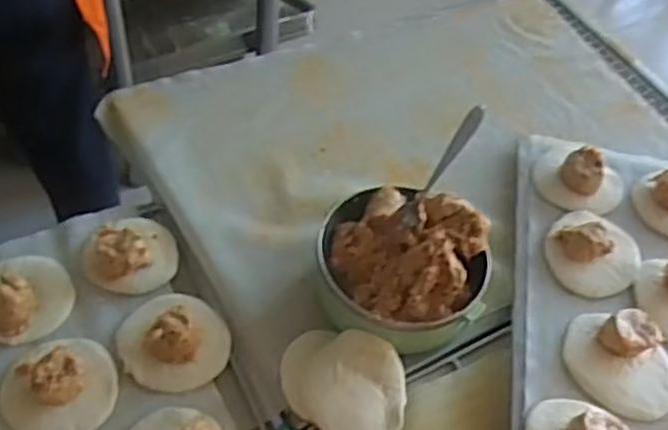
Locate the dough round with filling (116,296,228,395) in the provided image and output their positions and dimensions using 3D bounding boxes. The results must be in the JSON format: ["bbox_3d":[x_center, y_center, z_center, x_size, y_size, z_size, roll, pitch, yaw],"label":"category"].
[{"bbox_3d":[-0.133,0.097,0.637,0.086,0.035,0.087,-9,54,-15],"label":"dough round with filling"}]

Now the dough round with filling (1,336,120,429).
[{"bbox_3d":[-0.218,0.129,0.606,0.088,0.042,0.080,4,51,-5],"label":"dough round with filling"}]

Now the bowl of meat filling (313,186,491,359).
[{"bbox_3d":[0.057,0.043,0.660,0.146,0.066,0.144,4,51,-5],"label":"bowl of meat filling"}]

